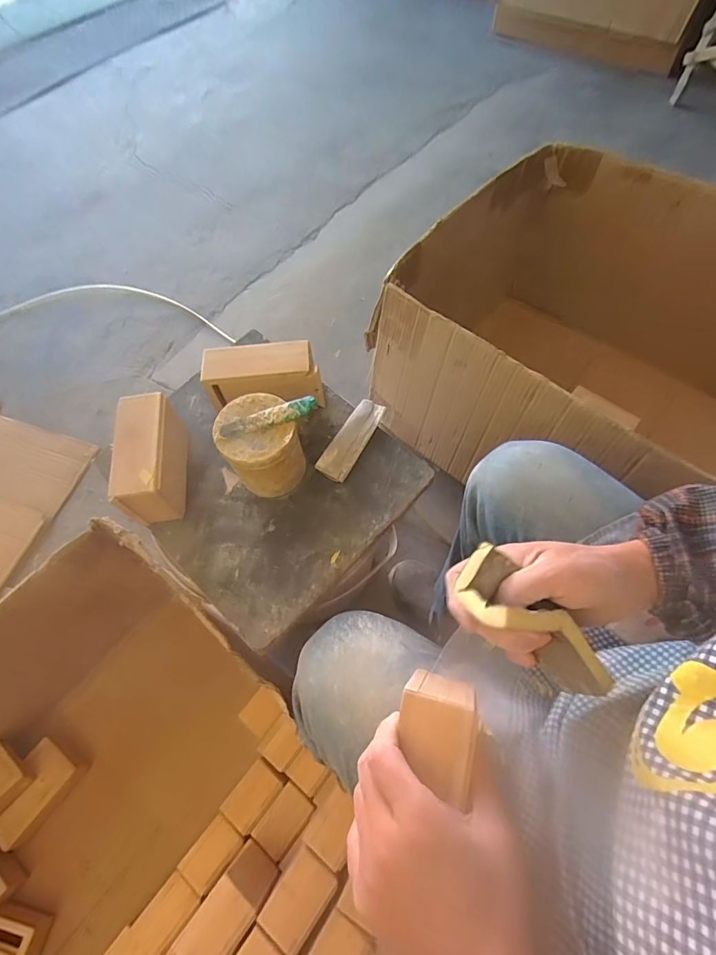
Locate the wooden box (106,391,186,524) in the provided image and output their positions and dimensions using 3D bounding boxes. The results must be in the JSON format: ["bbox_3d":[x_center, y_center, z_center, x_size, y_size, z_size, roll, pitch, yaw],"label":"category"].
[{"bbox_3d":[-0.227,-0.021,0.499,0.058,0.064,0.131,-8,63,-3],"label":"wooden box"}]

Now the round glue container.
[{"bbox_3d":[-0.103,-0.029,0.494,0.078,0.092,0.087,-20,64,-10],"label":"round glue container"}]

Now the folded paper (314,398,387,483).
[{"bbox_3d":[-0.006,-0.046,0.543,0.036,0.011,0.111,28,66,14],"label":"folded paper"}]

